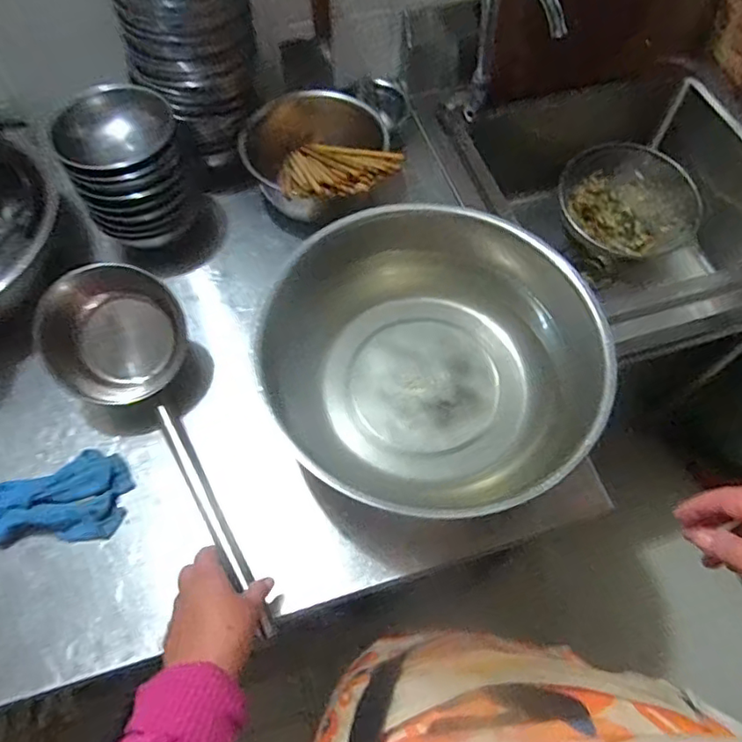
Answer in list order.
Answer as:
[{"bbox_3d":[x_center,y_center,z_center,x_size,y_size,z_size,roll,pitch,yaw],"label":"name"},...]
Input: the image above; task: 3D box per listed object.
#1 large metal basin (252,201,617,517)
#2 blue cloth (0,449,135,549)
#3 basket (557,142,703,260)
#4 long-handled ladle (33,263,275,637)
[{"bbox_3d":[0.066,-0.012,0.642,0.359,0.126,0.343,1,62,-1],"label":"large metal basin"},{"bbox_3d":[-0.355,0.140,0.624,0.161,0.036,0.099,-5,62,-4],"label":"blue cloth"},{"bbox_3d":[0.496,-0.328,1.100,0.264,0.116,0.198,14,62,6],"label":"basket"},{"bbox_3d":[-0.234,0.078,0.636,0.147,0.114,0.445,-26,76,-14],"label":"long-handled ladle"}]

